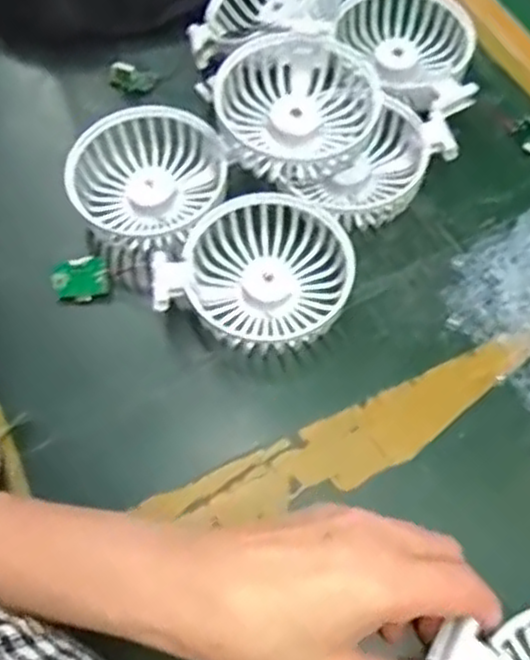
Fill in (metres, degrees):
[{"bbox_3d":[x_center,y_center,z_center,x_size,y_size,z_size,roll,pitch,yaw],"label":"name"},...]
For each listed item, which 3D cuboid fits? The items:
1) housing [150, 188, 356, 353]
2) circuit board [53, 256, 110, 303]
[{"bbox_3d":[-0.003,-0.033,0.402,0.093,0.041,0.084,22,65,10],"label":"housing"},{"bbox_3d":[-0.105,-0.028,0.413,0.032,0.006,0.024,-17,106,6],"label":"circuit board"}]

